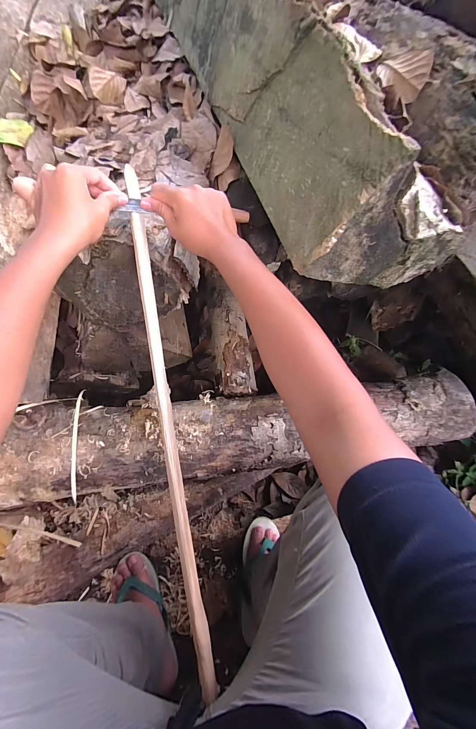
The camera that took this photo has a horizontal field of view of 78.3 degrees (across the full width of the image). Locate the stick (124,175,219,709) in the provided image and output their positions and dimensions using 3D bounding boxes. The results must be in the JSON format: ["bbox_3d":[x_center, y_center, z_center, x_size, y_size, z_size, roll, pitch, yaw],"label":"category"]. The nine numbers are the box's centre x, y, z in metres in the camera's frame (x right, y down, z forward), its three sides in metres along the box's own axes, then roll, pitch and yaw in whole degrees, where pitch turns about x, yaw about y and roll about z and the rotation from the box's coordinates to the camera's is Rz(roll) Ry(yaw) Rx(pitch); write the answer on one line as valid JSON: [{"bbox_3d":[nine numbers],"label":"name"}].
[{"bbox_3d":[-0.101,0.113,0.441,0.022,0.022,0.793,-8,93,-9],"label":"stick"}]

